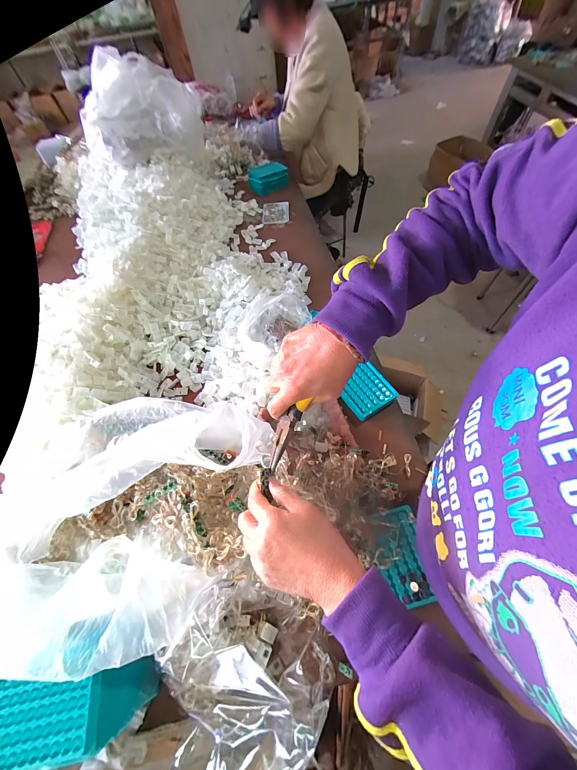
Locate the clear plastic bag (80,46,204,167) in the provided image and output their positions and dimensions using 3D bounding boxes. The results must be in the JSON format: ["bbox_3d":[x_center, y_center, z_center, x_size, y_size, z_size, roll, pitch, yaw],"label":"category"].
[{"bbox_3d":[-0.476,-0.875,0.920,0.368,0.270,0.177,9,60,10],"label":"clear plastic bag"}]

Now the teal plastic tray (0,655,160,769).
[{"bbox_3d":[-0.260,0.405,0.362,0.160,0.108,0.079,-6,59,1],"label":"teal plastic tray"}]

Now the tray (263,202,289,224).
[{"bbox_3d":[-0.045,-0.620,1.025,0.091,0.011,0.121,-2,59,4],"label":"tray"}]

